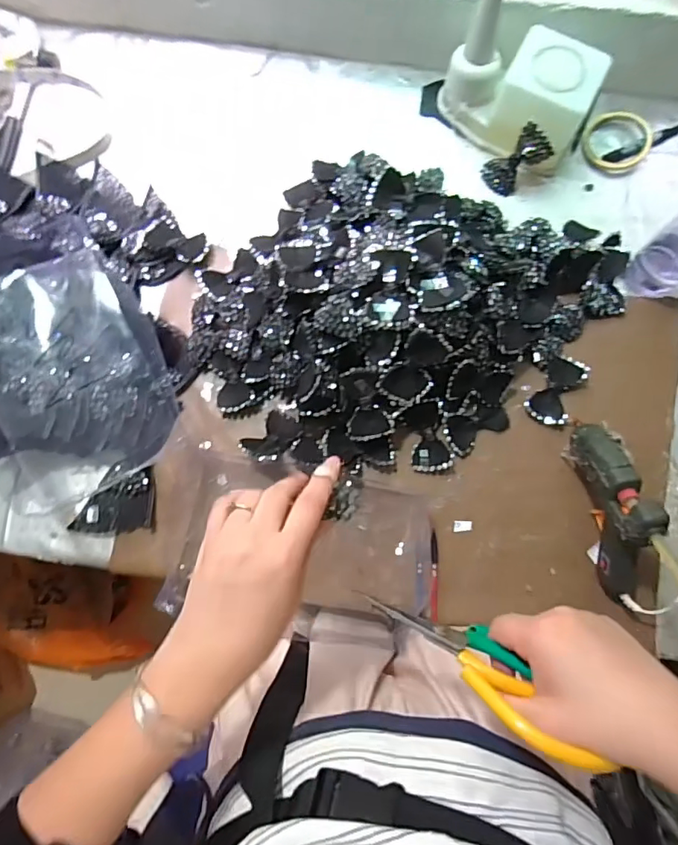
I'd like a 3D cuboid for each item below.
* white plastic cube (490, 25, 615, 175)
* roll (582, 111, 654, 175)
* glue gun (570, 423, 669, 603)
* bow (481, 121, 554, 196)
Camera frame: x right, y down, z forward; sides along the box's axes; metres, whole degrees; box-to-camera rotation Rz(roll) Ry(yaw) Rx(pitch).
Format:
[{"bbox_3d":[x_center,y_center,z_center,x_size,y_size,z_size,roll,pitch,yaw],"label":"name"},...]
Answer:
[{"bbox_3d":[0.275,-0.428,0.707,0.117,0.113,0.109,28,81,5],"label":"white plastic cube"},{"bbox_3d":[0.406,-0.409,0.761,0.094,0.027,0.095,0,80,1],"label":"roll"},{"bbox_3d":[0.320,0.102,0.599,0.047,0.139,0.210,-6,80,0],"label":"glue gun"},{"bbox_3d":[0.252,-0.367,0.732,0.034,0.094,0.052,-16,77,-44],"label":"bow"}]

